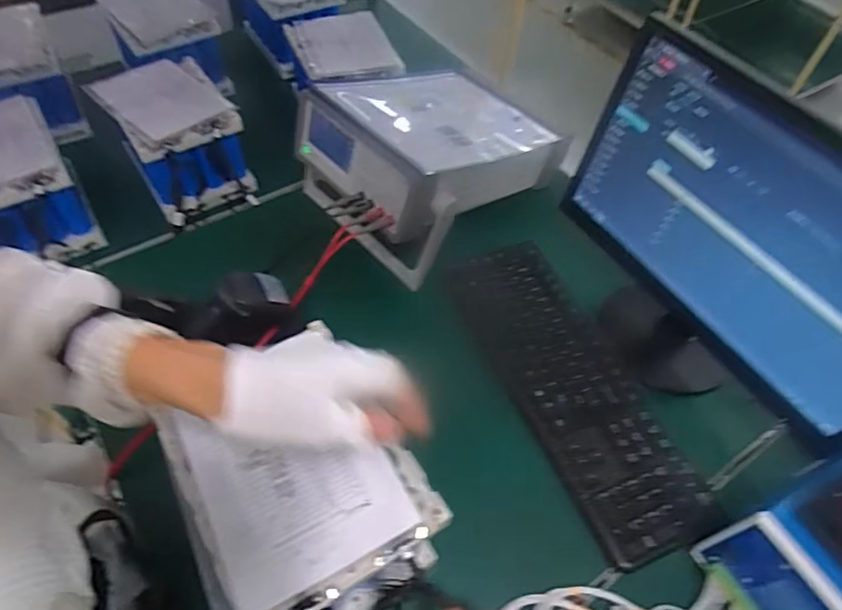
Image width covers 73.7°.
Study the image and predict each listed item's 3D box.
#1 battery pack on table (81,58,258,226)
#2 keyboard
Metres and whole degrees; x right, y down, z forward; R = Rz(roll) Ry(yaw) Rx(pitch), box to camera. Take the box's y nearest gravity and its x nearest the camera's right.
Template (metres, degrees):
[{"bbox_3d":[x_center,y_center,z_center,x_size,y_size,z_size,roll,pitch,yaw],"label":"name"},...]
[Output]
[{"bbox_3d":[-0.457,-0.316,1.057,0.190,0.159,0.252,-30,61,-23],"label":"battery pack on table"},{"bbox_3d":[0.184,0.093,0.704,0.140,0.018,0.437,-17,57,-15],"label":"keyboard"}]

